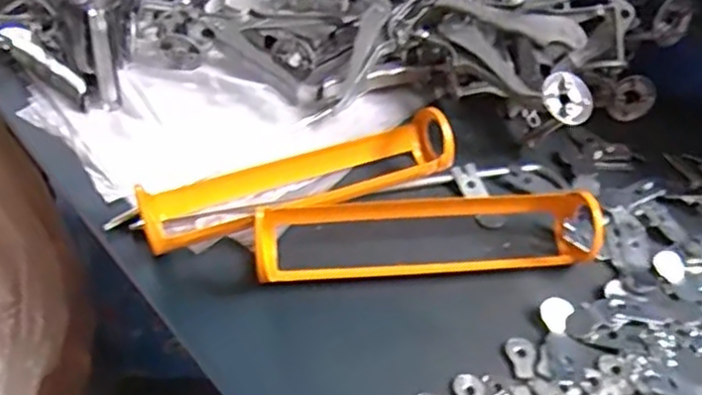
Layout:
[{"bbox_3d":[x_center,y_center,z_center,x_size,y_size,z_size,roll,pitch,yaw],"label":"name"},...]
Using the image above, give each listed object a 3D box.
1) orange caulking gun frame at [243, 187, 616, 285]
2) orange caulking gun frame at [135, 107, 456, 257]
[{"bbox_3d":[0.056,0.022,0.504,0.252,0.045,0.066,-3,46,-6],"label":"orange caulking gun frame"},{"bbox_3d":[-0.039,-0.012,0.537,0.254,0.037,0.064,-18,50,-19],"label":"orange caulking gun frame"}]

